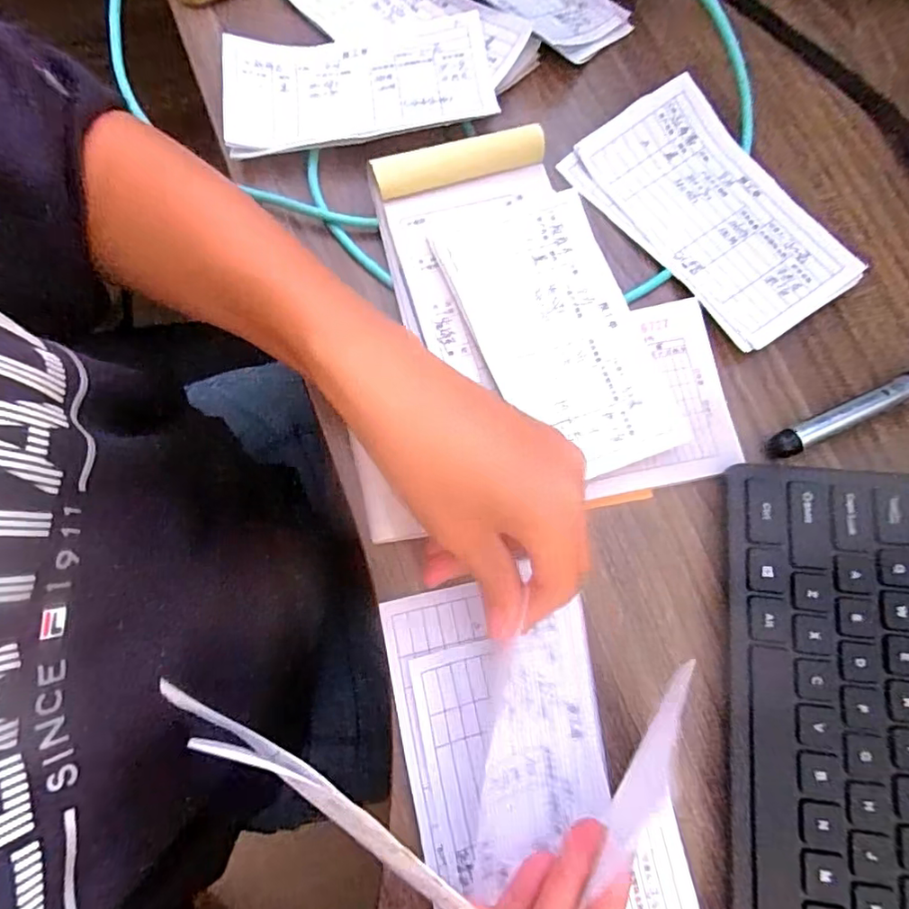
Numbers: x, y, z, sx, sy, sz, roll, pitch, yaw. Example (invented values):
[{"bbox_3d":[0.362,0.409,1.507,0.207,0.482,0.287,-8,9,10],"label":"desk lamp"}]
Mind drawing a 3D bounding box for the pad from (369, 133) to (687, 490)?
[{"bbox_3d":[0.034,-0.077,0.287,0.105,0.016,0.191,-23,80,-6],"label":"pad"}]

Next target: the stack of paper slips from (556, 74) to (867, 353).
[{"bbox_3d":[0.141,-0.135,0.304,0.085,0.011,0.153,-39,82,-10],"label":"stack of paper slips"}]

